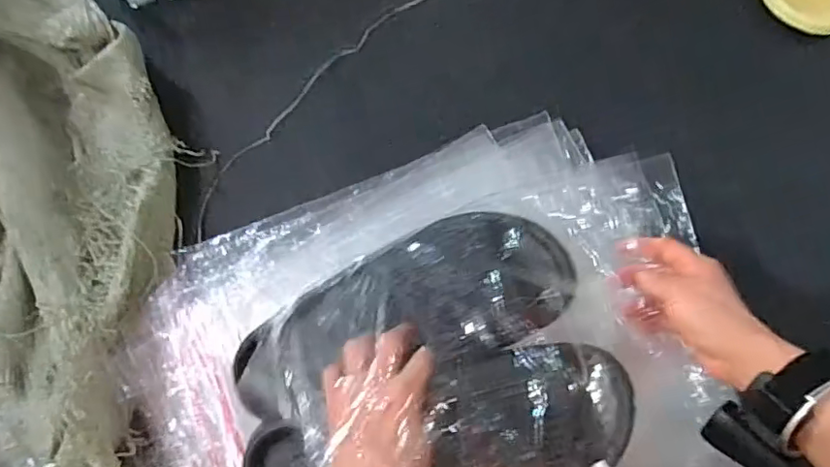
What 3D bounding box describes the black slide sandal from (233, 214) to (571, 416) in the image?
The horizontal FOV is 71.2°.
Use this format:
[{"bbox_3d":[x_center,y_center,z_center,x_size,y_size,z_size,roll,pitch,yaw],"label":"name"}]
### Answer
[{"bbox_3d":[-0.011,0.056,0.437,0.264,0.063,0.104,-19,73,-3],"label":"black slide sandal"}]

